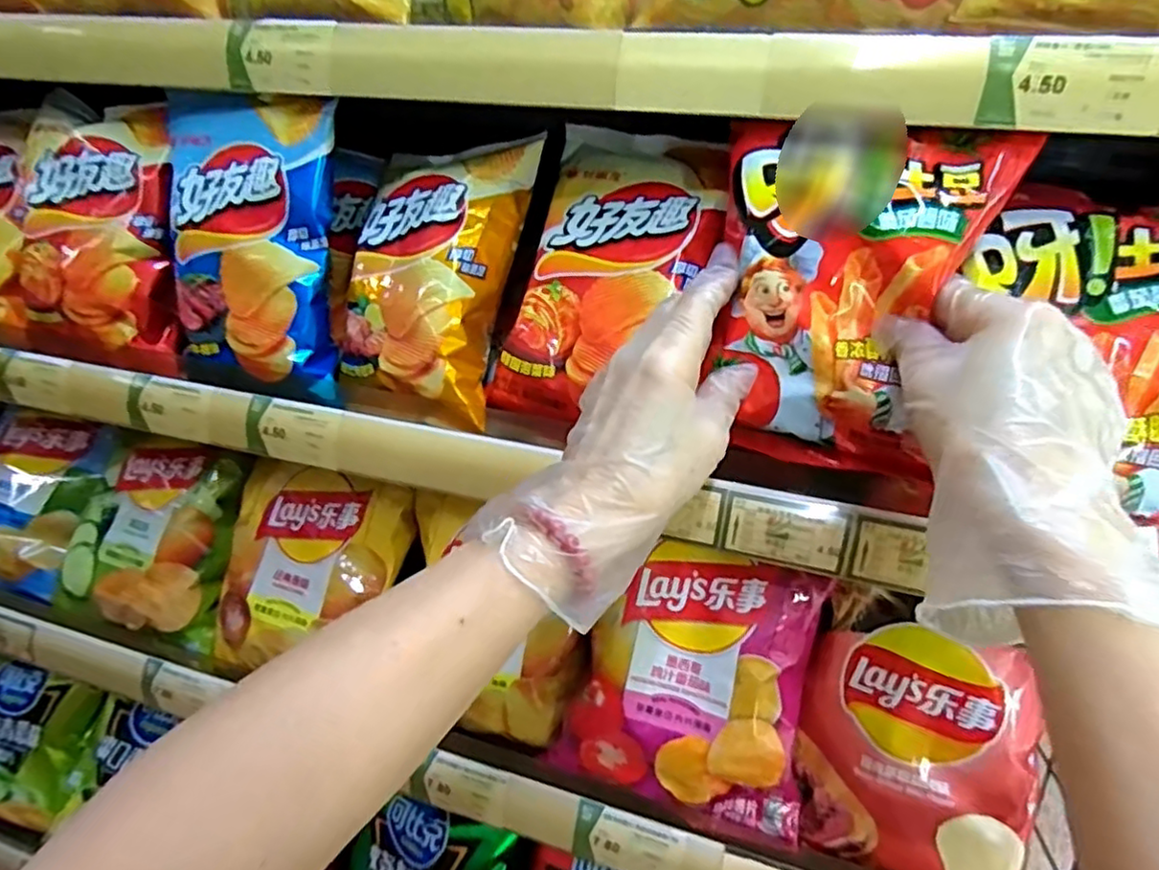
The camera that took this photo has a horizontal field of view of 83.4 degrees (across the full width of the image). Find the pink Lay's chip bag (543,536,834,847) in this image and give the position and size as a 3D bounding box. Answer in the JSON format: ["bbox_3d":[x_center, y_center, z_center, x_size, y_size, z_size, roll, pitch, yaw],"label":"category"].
[{"bbox_3d":[0.068,0.149,0.407,0.151,0.153,0.068,9,14,6],"label":"pink Lay's chip bag"}]

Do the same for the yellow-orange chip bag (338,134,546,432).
[{"bbox_3d":[-0.092,-0.103,0.431,0.108,0.179,0.056,12,-3,20],"label":"yellow-orange chip bag"}]

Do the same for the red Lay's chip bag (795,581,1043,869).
[{"bbox_3d":[0.189,0.176,0.368,0.121,0.143,0.038,16,16,29],"label":"red Lay's chip bag"}]

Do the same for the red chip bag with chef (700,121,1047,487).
[{"bbox_3d":[0.128,-0.067,0.319,0.122,0.161,0.035,12,15,18],"label":"red chip bag with chef"}]

